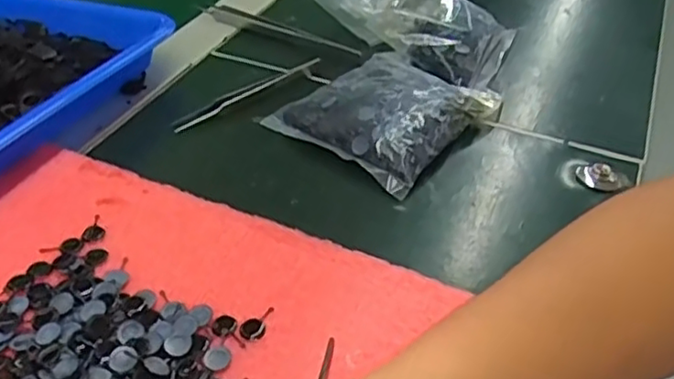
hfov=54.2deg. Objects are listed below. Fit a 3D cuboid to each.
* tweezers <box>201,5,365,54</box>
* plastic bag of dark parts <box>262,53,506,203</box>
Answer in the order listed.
[{"bbox_3d":[-0.041,-0.119,0.494,0.136,0.010,0.015,21,44,19],"label":"tweezers"},{"bbox_3d":[0.034,-0.053,0.405,0.098,0.024,0.115,29,47,27],"label":"plastic bag of dark parts"}]

